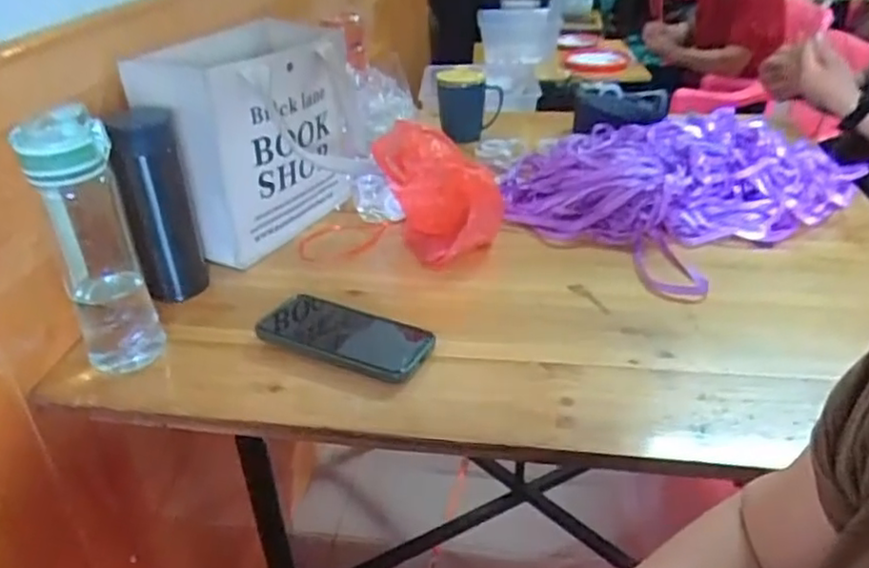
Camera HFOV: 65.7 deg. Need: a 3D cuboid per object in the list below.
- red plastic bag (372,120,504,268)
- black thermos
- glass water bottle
[{"bbox_3d":[0.003,-0.111,0.771,0.087,0.138,0.122,-19,35,-25],"label":"red plastic bag"},{"bbox_3d":[-0.281,-0.070,0.686,0.062,0.187,0.064,-8,32,-9],"label":"black thermos"},{"bbox_3d":[-0.298,-0.037,0.592,0.066,0.228,0.069,-17,35,-23],"label":"glass water bottle"}]

